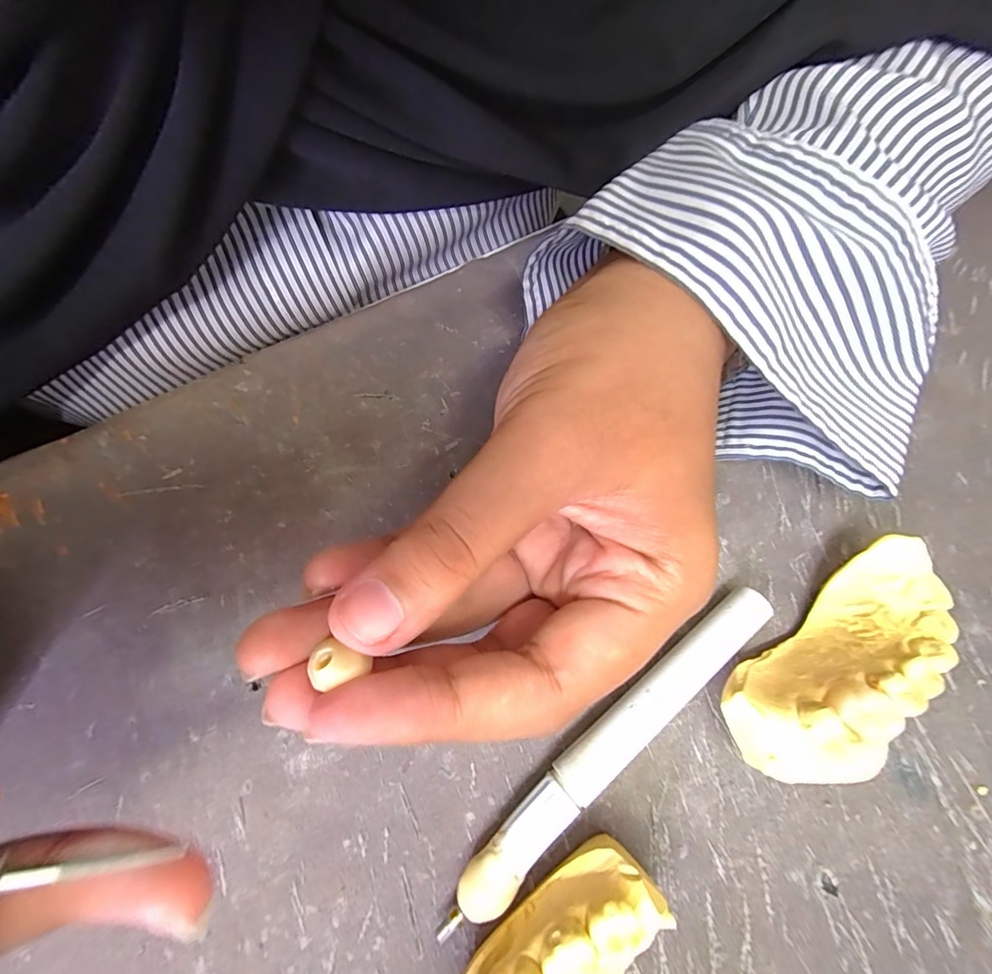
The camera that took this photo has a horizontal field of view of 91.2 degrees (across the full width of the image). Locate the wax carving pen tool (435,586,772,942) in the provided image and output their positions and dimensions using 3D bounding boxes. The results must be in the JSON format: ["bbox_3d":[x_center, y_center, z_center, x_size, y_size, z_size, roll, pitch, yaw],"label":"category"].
[{"bbox_3d":[0.031,0.066,0.127,0.109,0.012,0.013,-40,71,-13],"label":"wax carving pen tool"}]

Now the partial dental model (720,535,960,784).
[{"bbox_3d":[0.088,0.045,0.125,0.069,0.027,0.027,-37,70,-12],"label":"partial dental model"}]

